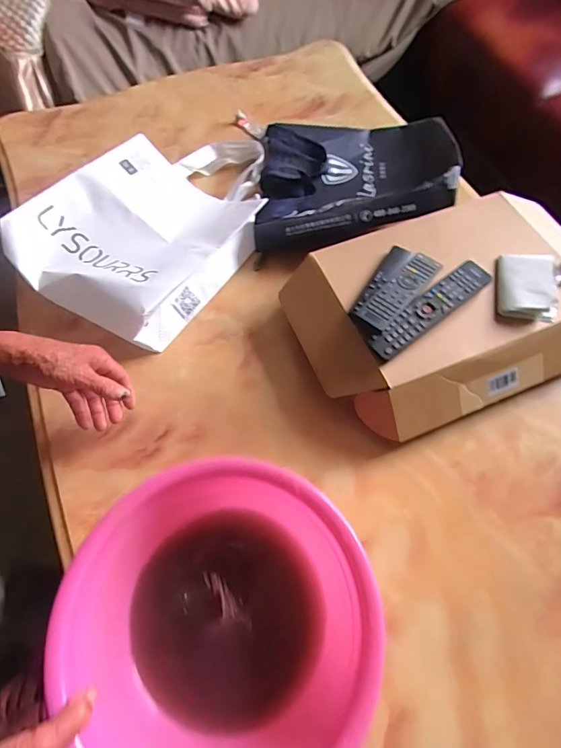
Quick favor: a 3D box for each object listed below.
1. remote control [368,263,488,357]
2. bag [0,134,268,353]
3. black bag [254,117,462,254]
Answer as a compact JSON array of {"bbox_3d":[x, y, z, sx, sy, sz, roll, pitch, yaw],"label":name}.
[{"bbox_3d":[0.211,-0.093,0.568,0.205,0.017,0.043,-35,68,-14],"label":"remote control"},{"bbox_3d":[-0.206,-0.286,0.721,0.299,0.118,0.466,26,67,14],"label":"bag"},{"bbox_3d":[0.133,-0.381,0.757,0.334,0.117,0.363,4,64,4],"label":"black bag"}]

